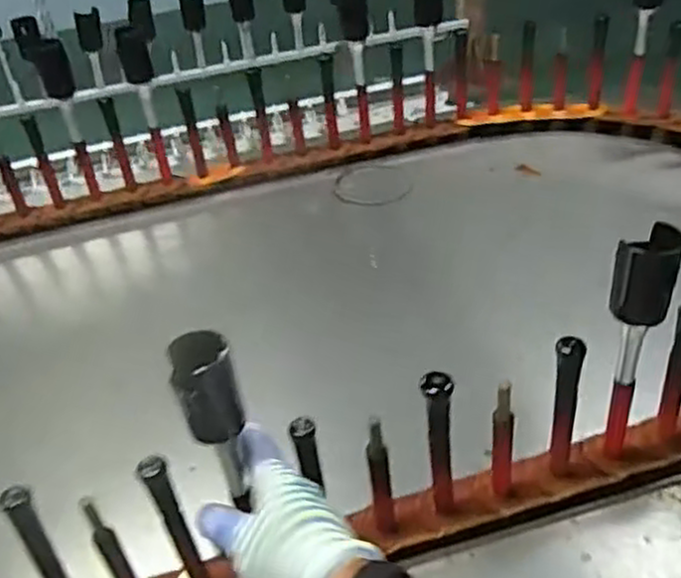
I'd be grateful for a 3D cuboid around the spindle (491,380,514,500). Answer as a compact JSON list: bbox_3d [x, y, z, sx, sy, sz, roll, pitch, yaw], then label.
[{"bbox_3d":[0.129,0.121,0.598,0.016,0.128,0.010,6,40,15],"label":"spindle"}]

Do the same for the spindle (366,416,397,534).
[{"bbox_3d":[0.031,0.145,0.579,0.017,0.133,0.020,-6,38,1],"label":"spindle"}]

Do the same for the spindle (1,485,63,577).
[{"bbox_3d":[-0.212,0.196,0.542,0.023,0.152,0.017,-29,44,-26],"label":"spindle"}]

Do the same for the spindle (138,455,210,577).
[{"bbox_3d":[-0.120,0.176,0.553,0.017,0.150,0.018,-22,41,-19],"label":"spindle"}]

